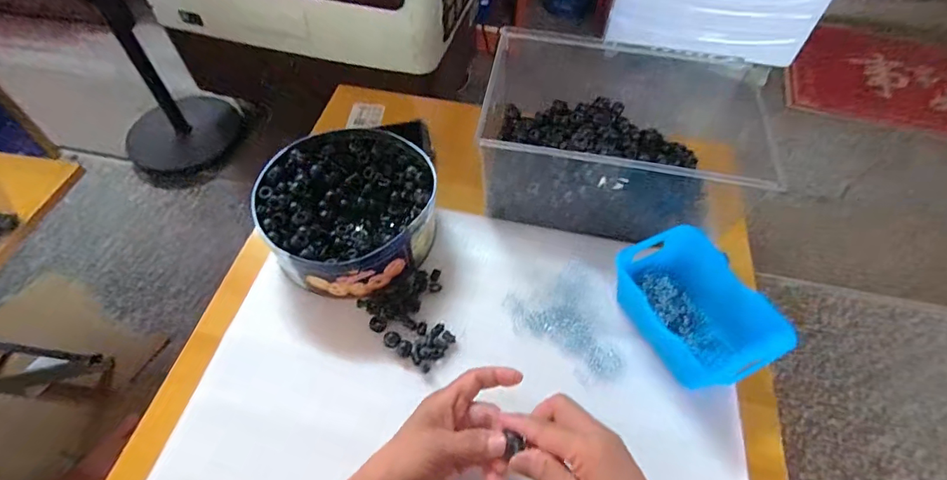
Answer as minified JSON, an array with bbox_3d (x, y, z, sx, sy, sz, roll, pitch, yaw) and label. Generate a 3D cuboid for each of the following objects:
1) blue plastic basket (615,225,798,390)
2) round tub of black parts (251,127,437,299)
[{"bbox_3d":[0.225,0.070,0.480,0.101,0.056,0.159,-24,59,-18],"label":"blue plastic basket"},{"bbox_3d":[-0.138,-0.042,0.524,0.196,0.077,0.194,1,54,-1],"label":"round tub of black parts"}]

